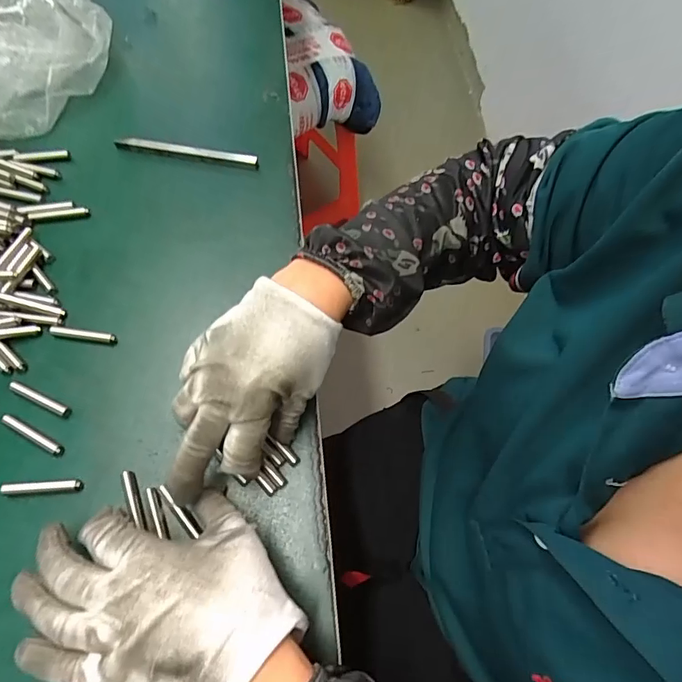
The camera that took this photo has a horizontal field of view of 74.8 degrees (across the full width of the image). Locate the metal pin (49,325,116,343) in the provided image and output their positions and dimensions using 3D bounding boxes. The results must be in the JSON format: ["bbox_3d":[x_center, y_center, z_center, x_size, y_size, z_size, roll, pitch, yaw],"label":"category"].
[{"bbox_3d":[-0.198,-0.005,0.342,0.049,0.004,0.007,8,65,1],"label":"metal pin"}]

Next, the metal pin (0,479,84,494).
[{"bbox_3d":[-0.197,0.097,0.296,0.048,0.008,0.008,-2,65,-4],"label":"metal pin"}]

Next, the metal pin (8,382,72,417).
[{"bbox_3d":[-0.216,0.041,0.320,0.049,0.006,0.008,24,66,8],"label":"metal pin"}]

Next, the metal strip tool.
[{"bbox_3d":[-0.145,-0.178,0.418,0.134,0.012,0.009,11,65,2],"label":"metal strip tool"}]

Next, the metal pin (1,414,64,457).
[{"bbox_3d":[-0.214,0.065,0.309,0.051,0.008,0.007,27,67,9],"label":"metal pin"}]

